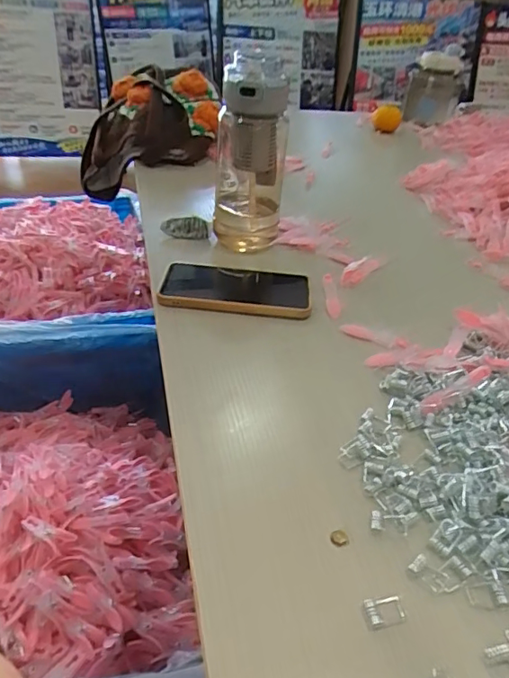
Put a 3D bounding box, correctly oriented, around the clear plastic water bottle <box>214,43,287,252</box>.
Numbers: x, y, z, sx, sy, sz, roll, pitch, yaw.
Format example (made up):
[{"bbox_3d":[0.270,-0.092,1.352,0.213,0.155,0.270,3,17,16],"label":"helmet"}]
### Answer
[{"bbox_3d":[-0.004,-0.215,0.599,0.078,0.204,0.090,4,38,-1],"label":"clear plastic water bottle"}]

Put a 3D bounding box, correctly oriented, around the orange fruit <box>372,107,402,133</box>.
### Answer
[{"bbox_3d":[0.295,-0.491,1.159,0.060,0.050,0.053,14,39,12],"label":"orange fruit"}]

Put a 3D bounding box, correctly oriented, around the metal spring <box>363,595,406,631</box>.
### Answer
[{"bbox_3d":[0.075,0.154,0.295,0.023,0.007,0.015,-5,39,-12],"label":"metal spring"}]

